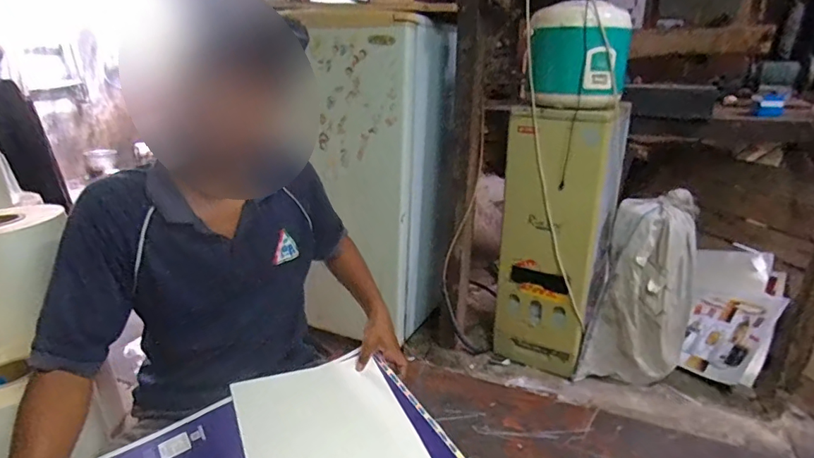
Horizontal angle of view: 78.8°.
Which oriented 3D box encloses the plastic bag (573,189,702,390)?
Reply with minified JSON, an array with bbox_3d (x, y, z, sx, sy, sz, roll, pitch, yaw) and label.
[{"bbox_3d":[0.699,0.174,1.486,0.278,0.581,0.180,7,19,18],"label":"plastic bag"}]

